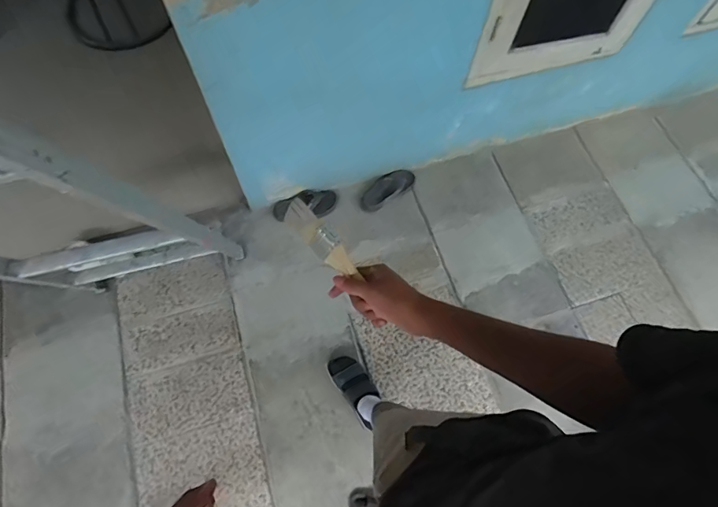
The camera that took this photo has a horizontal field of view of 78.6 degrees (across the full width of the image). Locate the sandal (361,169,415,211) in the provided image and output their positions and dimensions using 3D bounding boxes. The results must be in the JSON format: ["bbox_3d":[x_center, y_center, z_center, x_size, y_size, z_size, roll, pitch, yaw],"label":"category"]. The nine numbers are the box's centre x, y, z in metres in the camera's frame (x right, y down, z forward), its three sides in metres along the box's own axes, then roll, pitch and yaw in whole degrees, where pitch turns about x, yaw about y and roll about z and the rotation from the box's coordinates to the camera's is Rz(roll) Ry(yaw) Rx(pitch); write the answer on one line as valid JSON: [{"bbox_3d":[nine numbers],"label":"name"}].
[{"bbox_3d":[0.117,-0.275,1.800,0.273,0.067,0.121,-35,72,-15],"label":"sandal"}]

